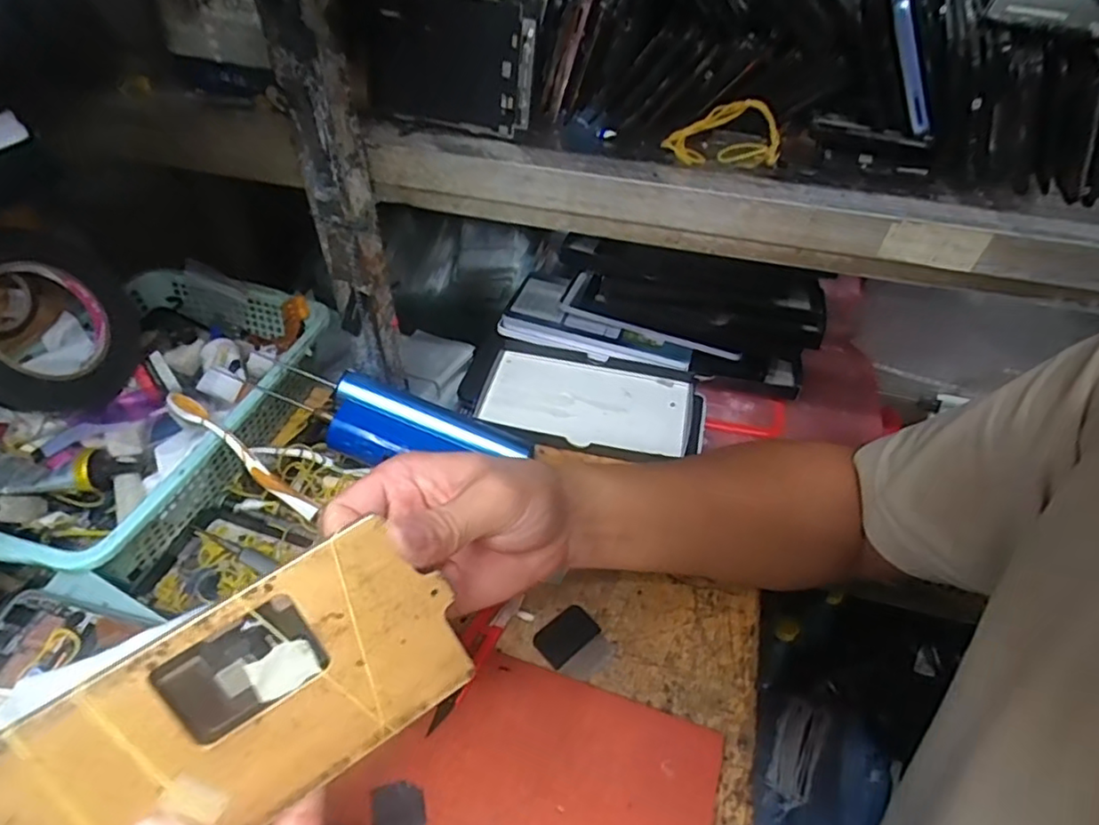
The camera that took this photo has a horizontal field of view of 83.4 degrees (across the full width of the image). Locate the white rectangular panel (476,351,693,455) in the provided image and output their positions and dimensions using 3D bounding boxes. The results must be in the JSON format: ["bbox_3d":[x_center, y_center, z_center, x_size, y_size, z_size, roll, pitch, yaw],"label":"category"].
[{"bbox_3d":[0.032,-0.009,0.537,0.176,0.015,0.091,11,46,9],"label":"white rectangular panel"}]

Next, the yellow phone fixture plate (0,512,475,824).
[{"bbox_3d":[-0.115,0.114,0.230,0.164,0.087,0.004,-33,14,-17],"label":"yellow phone fixture plate"}]

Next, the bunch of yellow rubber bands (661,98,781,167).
[{"bbox_3d":[0.103,-0.167,0.365,0.067,0.031,0.030,2,45,0],"label":"bunch of yellow rubber bands"}]

